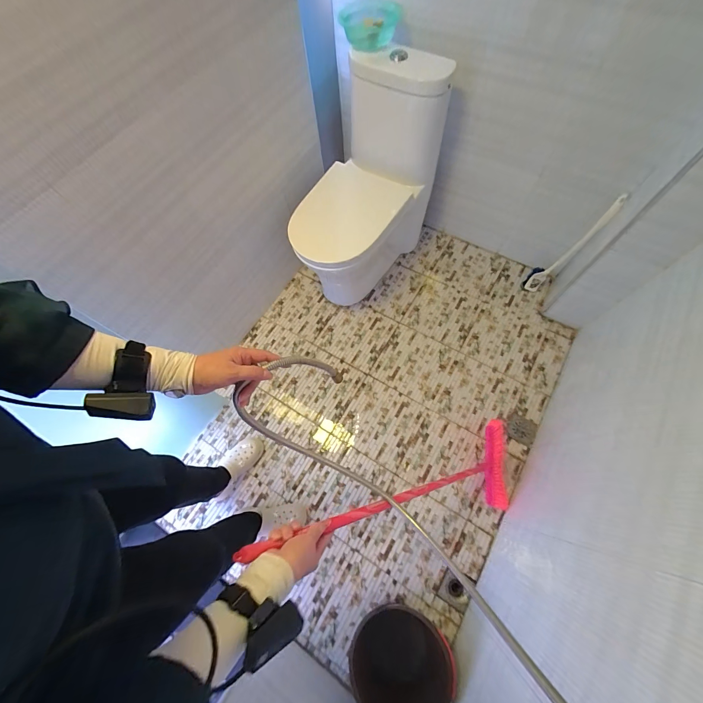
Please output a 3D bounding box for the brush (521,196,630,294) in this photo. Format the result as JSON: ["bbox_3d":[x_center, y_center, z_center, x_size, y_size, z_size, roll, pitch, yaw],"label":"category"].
[{"bbox_3d":[0.885,-0.419,1.271,0.160,0.465,0.091,-43,73,-13],"label":"brush"}]

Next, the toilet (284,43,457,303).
[{"bbox_3d":[-0.011,-0.601,1.233,0.474,0.774,0.671,26,71,18],"label":"toilet"}]

